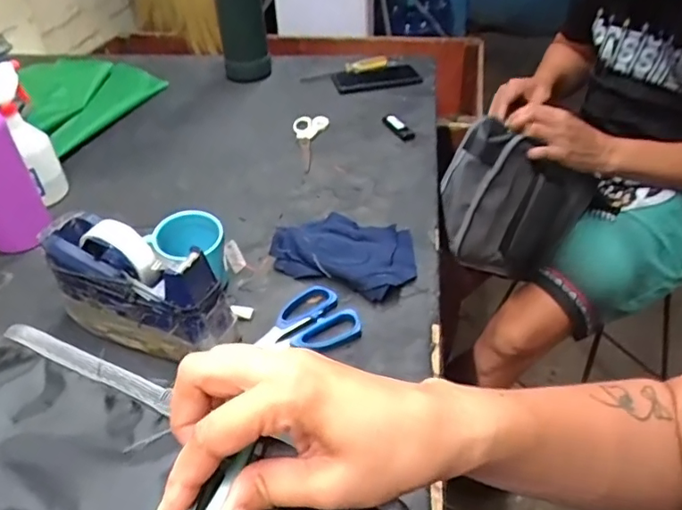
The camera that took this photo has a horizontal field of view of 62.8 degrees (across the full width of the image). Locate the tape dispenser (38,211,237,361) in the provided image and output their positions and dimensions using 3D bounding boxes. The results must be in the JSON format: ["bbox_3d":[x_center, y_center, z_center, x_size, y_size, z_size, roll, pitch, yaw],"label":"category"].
[{"bbox_3d":[-0.210,0.036,0.580,0.202,0.125,0.075,18,44,25],"label":"tape dispenser"}]

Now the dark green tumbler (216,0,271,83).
[{"bbox_3d":[-0.194,-0.480,1.038,0.080,0.279,0.095,-21,42,-20],"label":"dark green tumbler"}]

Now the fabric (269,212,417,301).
[{"bbox_3d":[0.009,-0.009,0.682,0.165,0.025,0.120,17,44,24],"label":"fabric"}]

